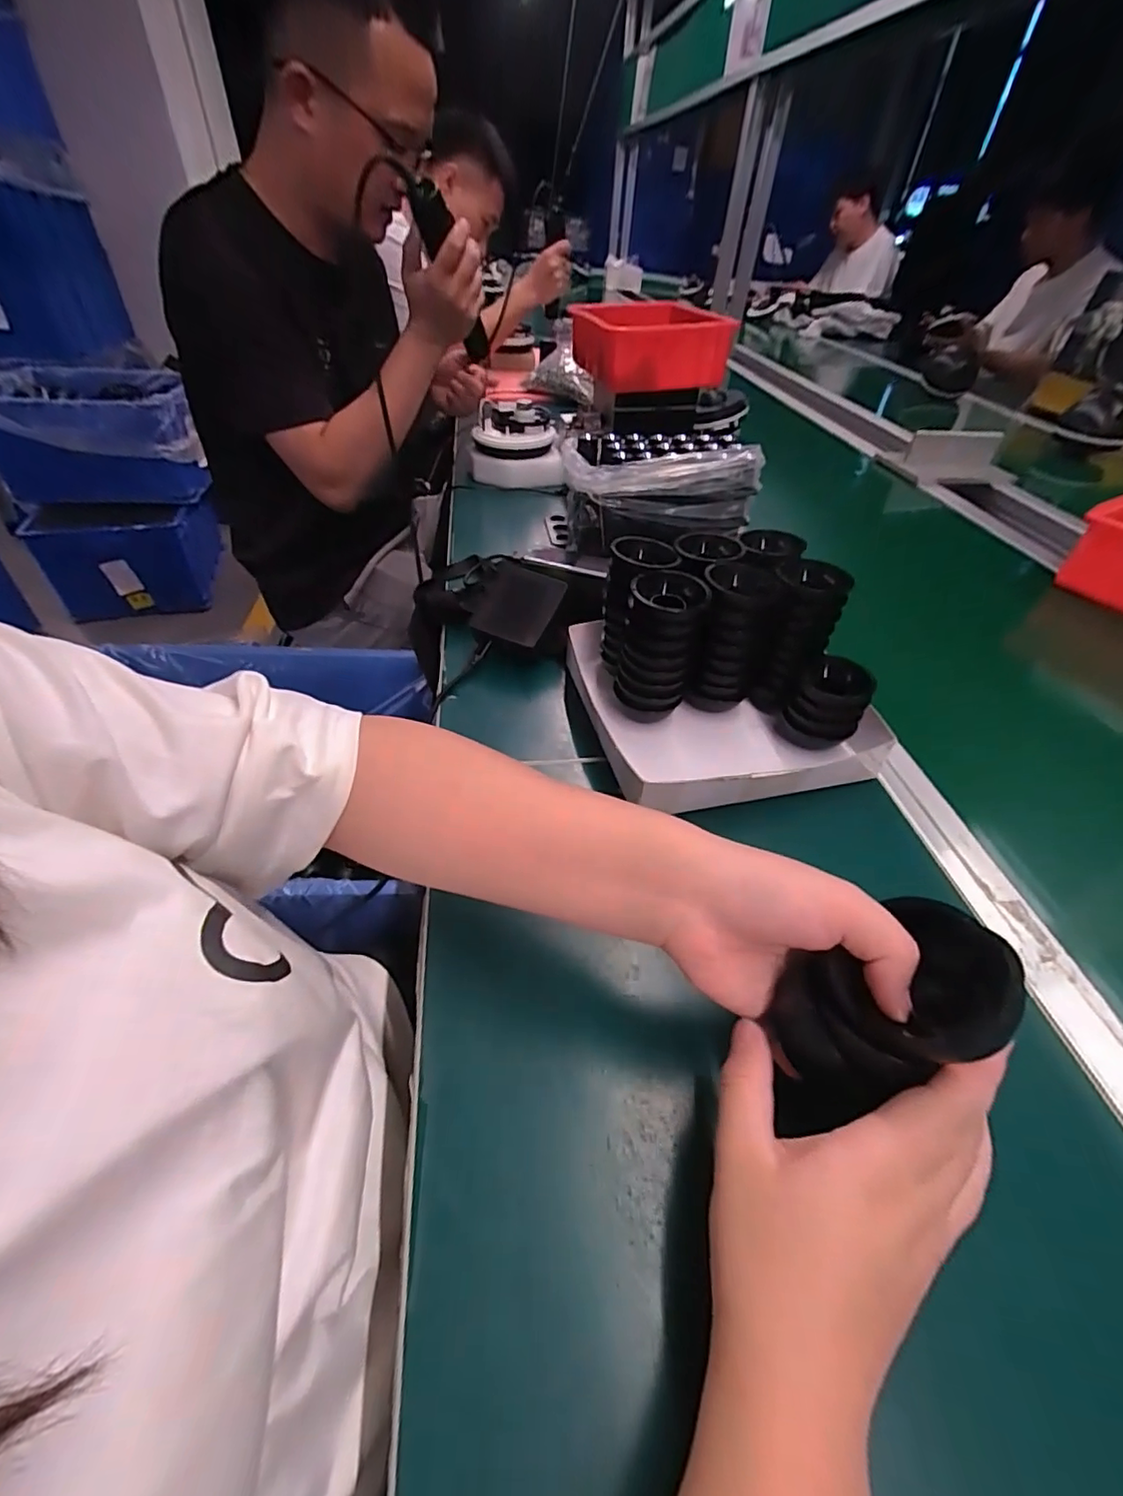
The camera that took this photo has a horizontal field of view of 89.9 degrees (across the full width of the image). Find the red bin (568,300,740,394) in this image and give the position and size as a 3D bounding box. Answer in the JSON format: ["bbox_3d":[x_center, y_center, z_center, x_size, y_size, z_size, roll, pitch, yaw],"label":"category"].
[{"bbox_3d":[0.116,-0.563,0.789,0.159,0.075,0.202,-11,45,-15],"label":"red bin"}]

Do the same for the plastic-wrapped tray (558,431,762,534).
[{"bbox_3d":[0.109,-0.302,0.630,0.208,0.074,0.097,-2,43,-6],"label":"plastic-wrapped tray"}]

